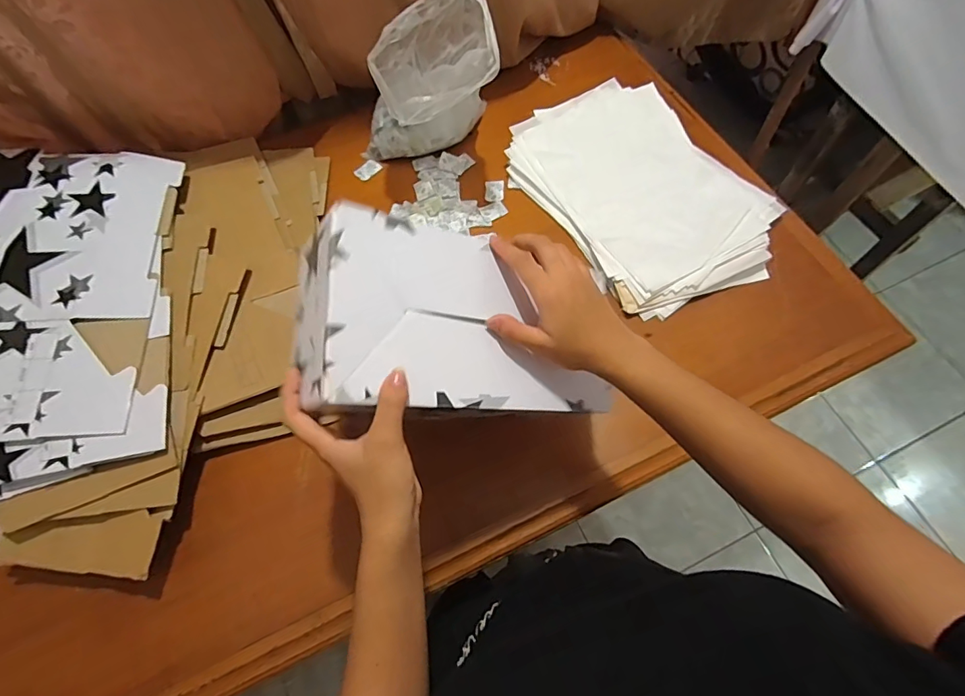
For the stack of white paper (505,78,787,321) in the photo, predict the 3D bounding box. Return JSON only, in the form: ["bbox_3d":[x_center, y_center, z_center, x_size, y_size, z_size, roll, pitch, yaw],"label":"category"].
[{"bbox_3d":[0.240,-0.242,0.737,0.289,0.039,0.409,-30,67,-11],"label":"stack of white paper"}]

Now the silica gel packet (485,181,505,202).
[{"bbox_3d":[0.020,-0.250,0.764,0.029,0.004,0.043,0,65,2],"label":"silica gel packet"}]

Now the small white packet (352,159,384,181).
[{"bbox_3d":[-0.189,-0.295,0.795,0.031,0.004,0.043,40,72,18],"label":"small white packet"}]

